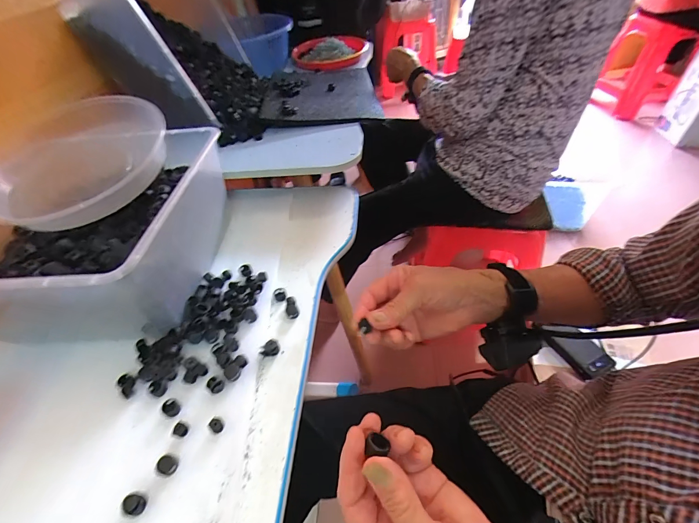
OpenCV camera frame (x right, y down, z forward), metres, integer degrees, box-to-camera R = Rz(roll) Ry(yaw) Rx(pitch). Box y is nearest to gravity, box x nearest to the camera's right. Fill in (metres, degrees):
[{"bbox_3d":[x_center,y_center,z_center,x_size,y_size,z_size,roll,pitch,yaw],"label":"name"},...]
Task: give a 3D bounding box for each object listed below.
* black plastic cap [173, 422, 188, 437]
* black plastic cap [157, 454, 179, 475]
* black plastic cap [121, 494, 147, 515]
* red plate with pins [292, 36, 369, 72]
[{"bbox_3d":[-0.166,0.165,0.323,0.012,0.005,0.011,-3,46,3],"label":"black plastic cap"},{"bbox_3d":[-0.168,0.188,0.303,0.017,0.008,0.015,13,48,18],"label":"black plastic cap"},{"bbox_3d":[-0.185,0.209,0.283,0.013,0.014,0.014,-3,46,3],"label":"black plastic cap"},{"bbox_3d":[-0.057,-0.607,0.941,0.208,0.045,0.211,-3,46,3],"label":"red plate with pins"}]

